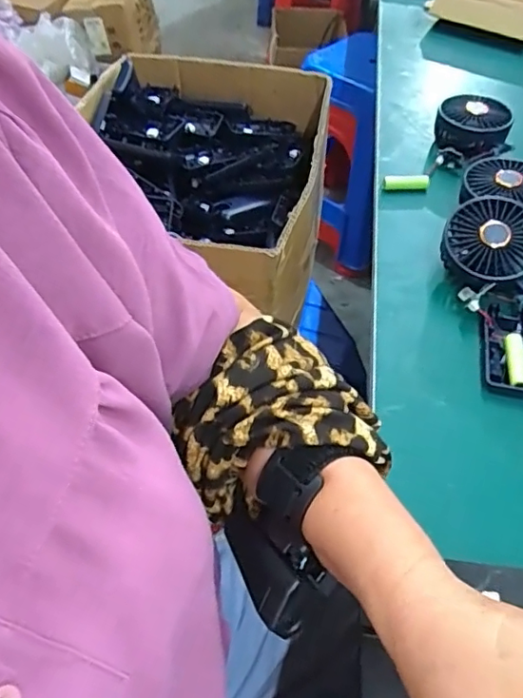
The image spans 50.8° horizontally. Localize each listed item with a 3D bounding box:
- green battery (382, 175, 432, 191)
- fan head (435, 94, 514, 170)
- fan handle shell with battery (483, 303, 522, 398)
[{"bbox_3d":[0.166,-0.189,0.630,0.052,0.018,0.014,1,51,-1],"label":"green battery"},{"bbox_3d":[0.255,-0.263,0.666,0.087,0.047,0.101,14,52,10],"label":"fan head"},{"bbox_3d":[0.213,0.002,0.474,0.043,0.015,0.091,11,51,8],"label":"fan handle shell with battery"}]

